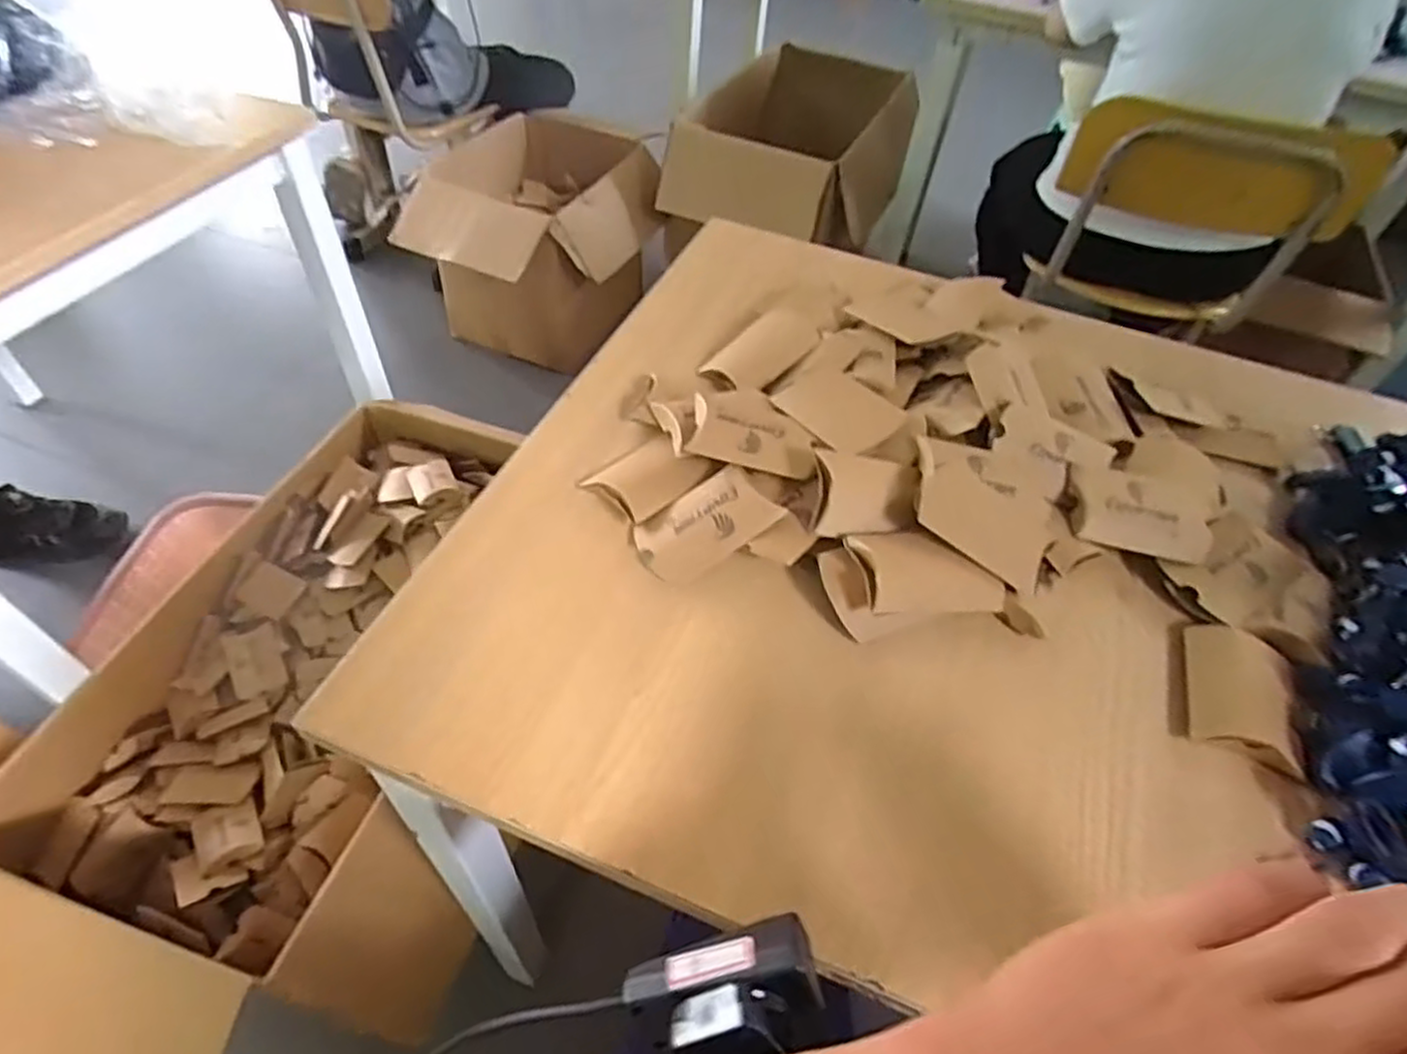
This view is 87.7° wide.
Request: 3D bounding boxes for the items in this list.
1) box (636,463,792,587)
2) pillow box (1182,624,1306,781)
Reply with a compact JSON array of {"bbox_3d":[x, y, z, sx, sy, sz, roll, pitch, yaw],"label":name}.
[{"bbox_3d":[0.003,0.001,0.460,0.087,0.017,0.055,-36,60,-8],"label":"box"},{"bbox_3d":[0.305,0.092,0.417,0.057,0.015,0.082,22,51,13],"label":"pillow box"}]

